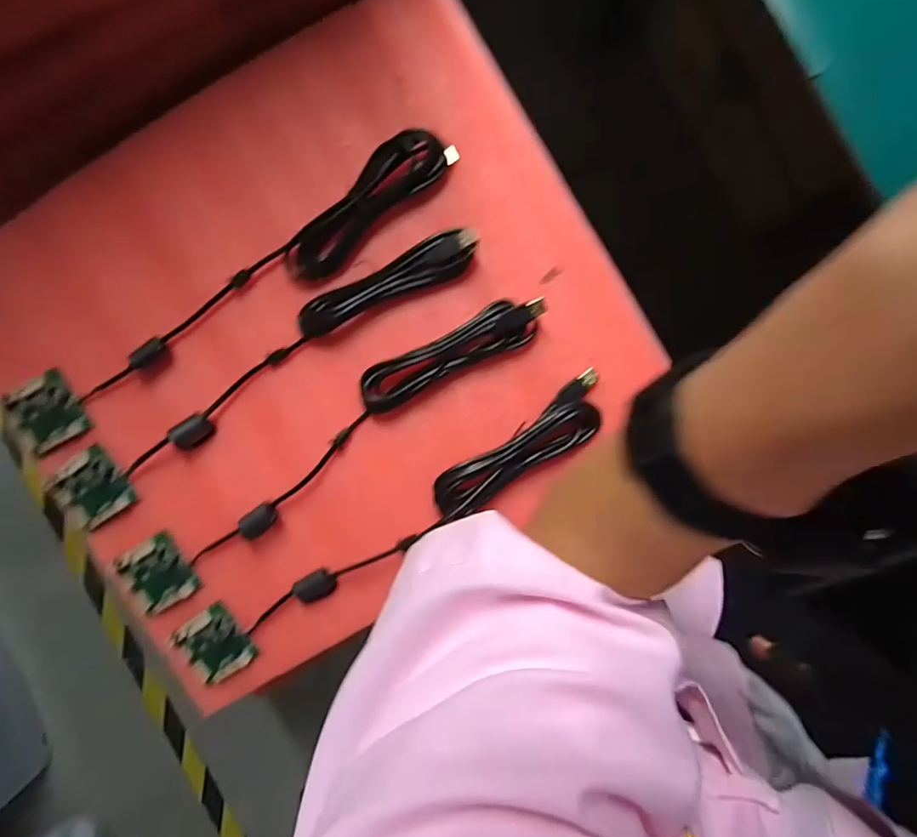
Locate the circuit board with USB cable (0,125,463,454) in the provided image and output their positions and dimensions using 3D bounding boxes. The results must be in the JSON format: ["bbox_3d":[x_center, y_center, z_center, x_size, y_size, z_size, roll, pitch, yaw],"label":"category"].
[{"bbox_3d":[-0.185,-0.100,0.400,0.419,0.024,0.053,-31,91,3],"label":"circuit board with USB cable"}]

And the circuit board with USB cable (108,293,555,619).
[{"bbox_3d":[-0.108,0.026,0.402,0.405,0.019,0.051,-36,91,3],"label":"circuit board with USB cable"}]

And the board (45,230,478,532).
[{"bbox_3d":[-0.163,-0.037,0.401,0.398,0.021,0.054,-34,91,3],"label":"board"}]

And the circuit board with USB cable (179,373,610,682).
[{"bbox_3d":[-0.060,0.096,0.403,0.406,0.019,0.050,-33,91,3],"label":"circuit board with USB cable"}]

